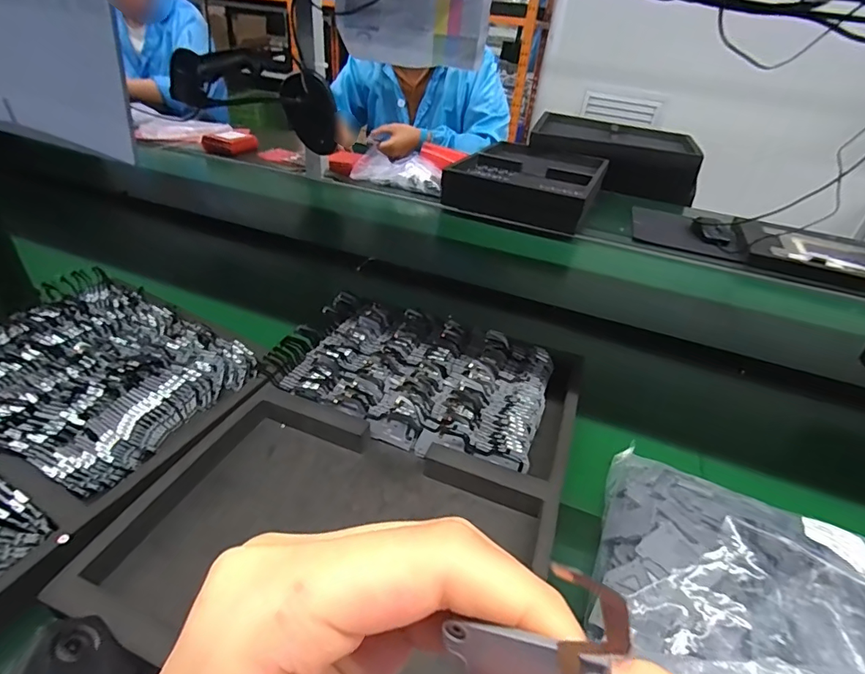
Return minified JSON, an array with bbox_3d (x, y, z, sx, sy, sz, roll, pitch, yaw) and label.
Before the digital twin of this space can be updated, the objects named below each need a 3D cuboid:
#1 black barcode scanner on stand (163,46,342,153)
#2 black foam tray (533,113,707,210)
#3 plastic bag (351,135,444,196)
[{"bbox_3d":[-0.333,-0.485,0.942,0.336,0.153,0.081,1,32,-40],"label":"black barcode scanner on stand"},{"bbox_3d":[0.503,-0.519,1.328,0.420,0.121,0.324,13,36,9],"label":"black foam tray"},{"bbox_3d":[-0.074,-0.398,1.095,0.218,0.072,0.119,12,36,8],"label":"plastic bag"}]

